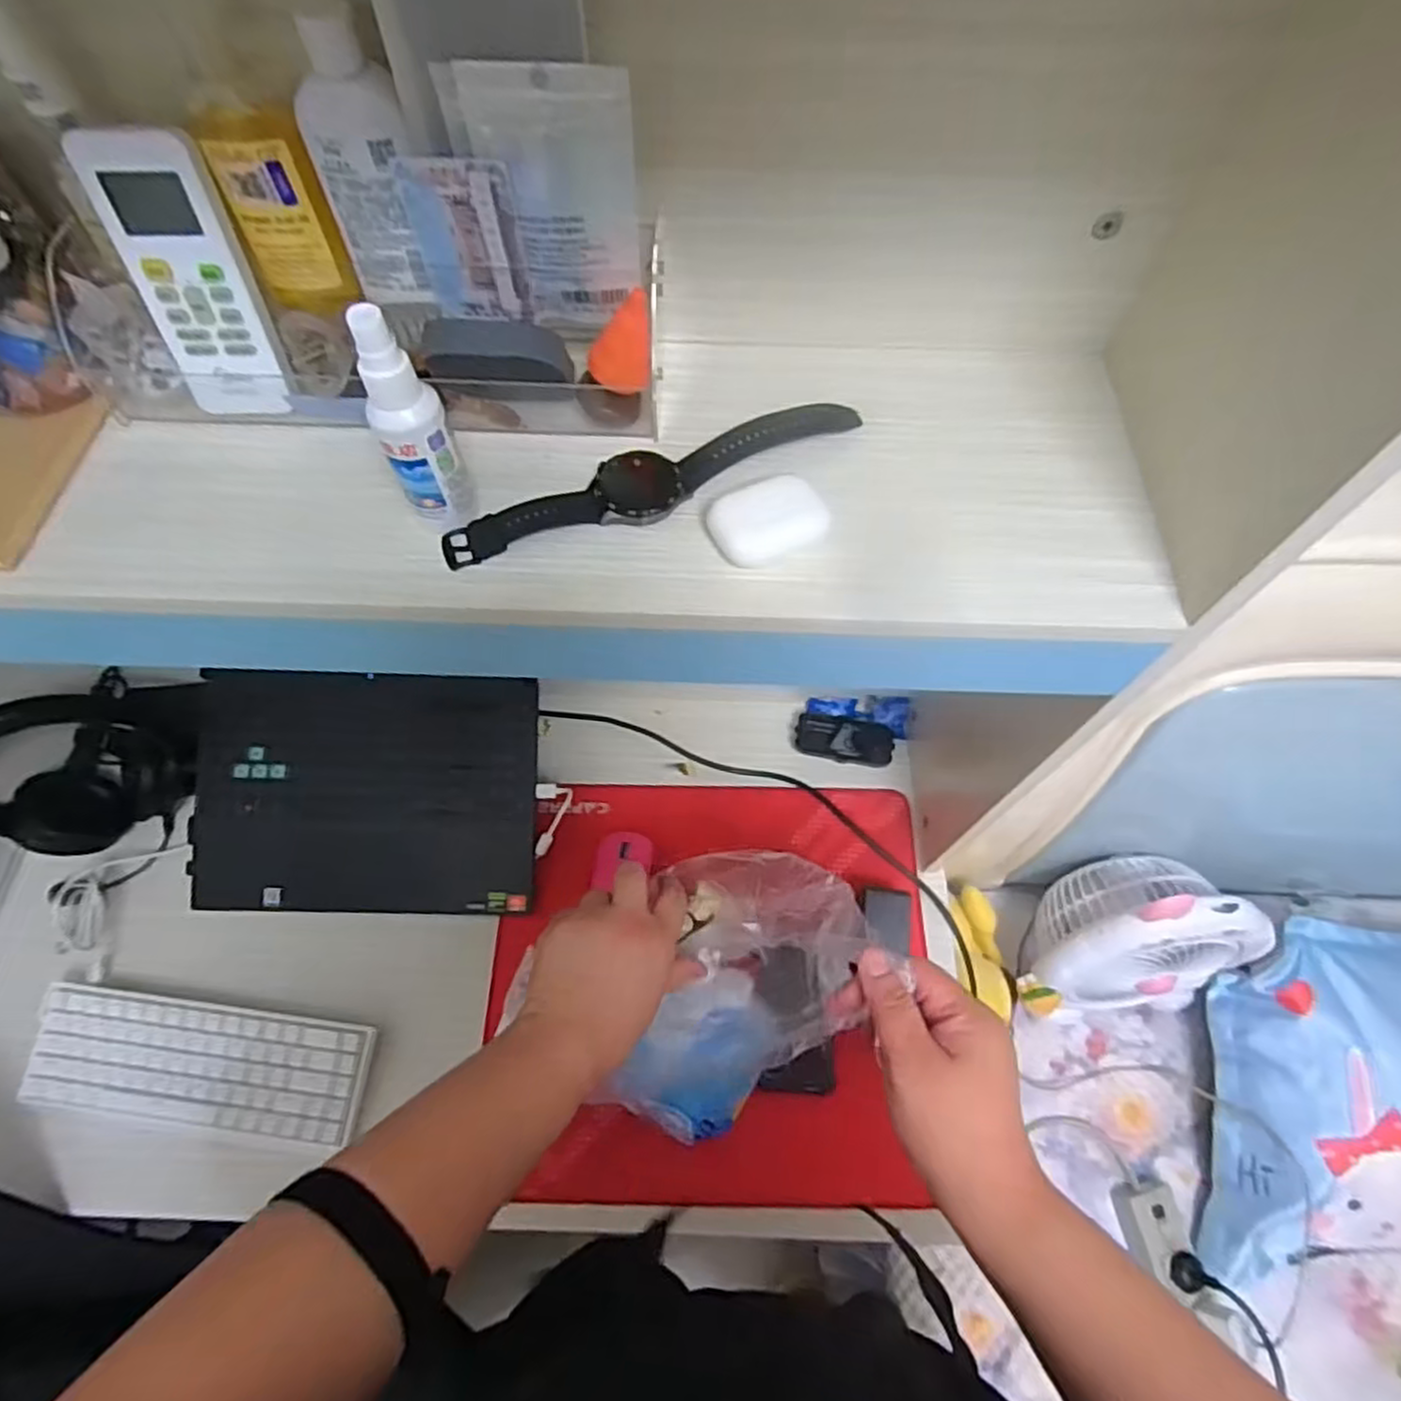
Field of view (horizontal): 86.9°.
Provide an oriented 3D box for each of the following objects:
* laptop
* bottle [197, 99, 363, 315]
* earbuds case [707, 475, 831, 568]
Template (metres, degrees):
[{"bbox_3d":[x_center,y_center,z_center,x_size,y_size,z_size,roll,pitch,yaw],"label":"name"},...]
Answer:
[{"bbox_3d":[-0.352,0.098,0.787,0.354,0.032,0.247,1,87,3],"label":"laptop"},{"bbox_3d":[-0.212,-0.247,0.377,0.046,0.087,0.028,-20,65,-11],"label":"bottle"},{"bbox_3d":[0.036,-0.093,0.383,0.057,0.016,0.037,-24,65,-12],"label":"earbuds case"}]

